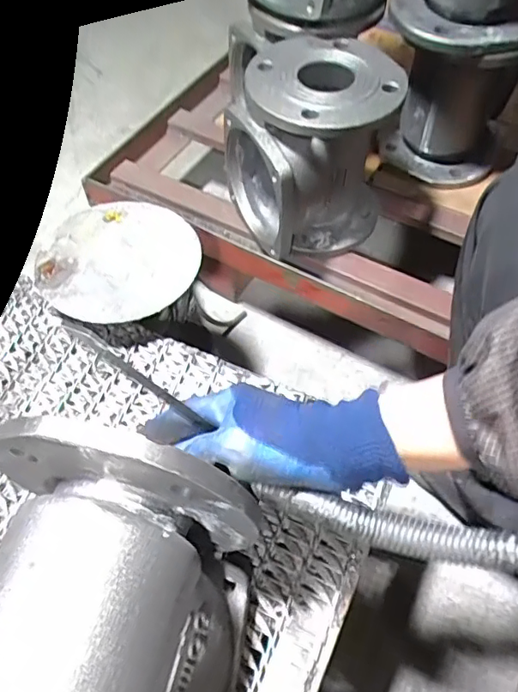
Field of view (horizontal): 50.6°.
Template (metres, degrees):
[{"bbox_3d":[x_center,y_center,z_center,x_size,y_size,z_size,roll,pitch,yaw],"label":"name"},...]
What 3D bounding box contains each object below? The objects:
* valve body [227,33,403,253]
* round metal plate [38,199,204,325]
[{"bbox_3d":[0.064,-0.242,0.684,0.180,0.226,0.170,0,56,1],"label":"valve body"},{"bbox_3d":[-0.146,-0.091,0.569,0.151,0.008,0.162,0,56,1],"label":"round metal plate"}]

